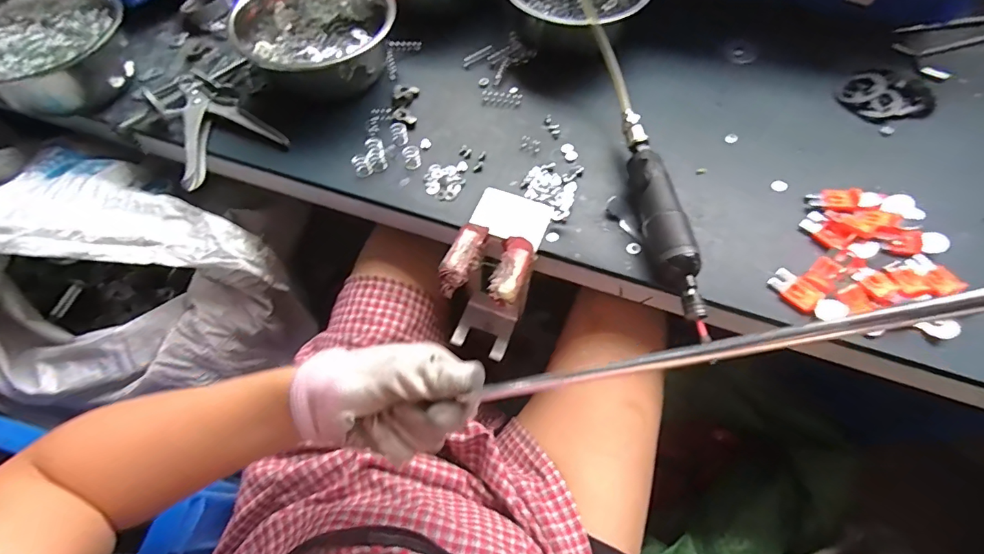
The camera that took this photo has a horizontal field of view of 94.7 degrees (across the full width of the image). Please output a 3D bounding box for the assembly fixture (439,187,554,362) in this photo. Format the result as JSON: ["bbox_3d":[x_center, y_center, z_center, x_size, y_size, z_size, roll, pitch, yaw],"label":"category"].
[{"bbox_3d":[0.007,-0.006,0.494,0.075,0.157,0.139,19,64,11],"label":"assembly fixture"}]

